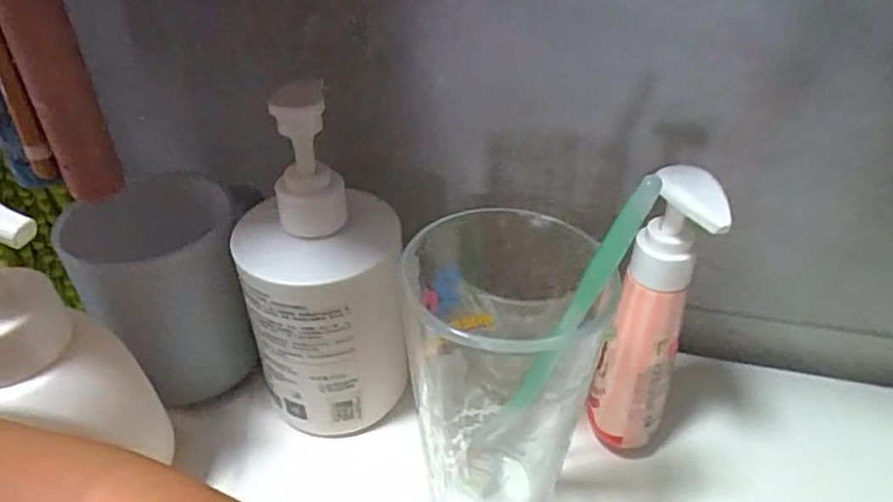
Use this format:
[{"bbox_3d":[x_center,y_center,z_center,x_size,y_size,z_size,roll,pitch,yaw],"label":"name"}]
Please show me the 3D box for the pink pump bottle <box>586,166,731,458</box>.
[{"bbox_3d":[0.092,0.035,0.286,0.036,0.168,0.030,10,38,15],"label":"pink pump bottle"}]

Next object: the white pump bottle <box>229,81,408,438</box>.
[{"bbox_3d":[-0.060,0.011,0.300,0.077,0.165,0.063,-15,39,-17],"label":"white pump bottle"}]

